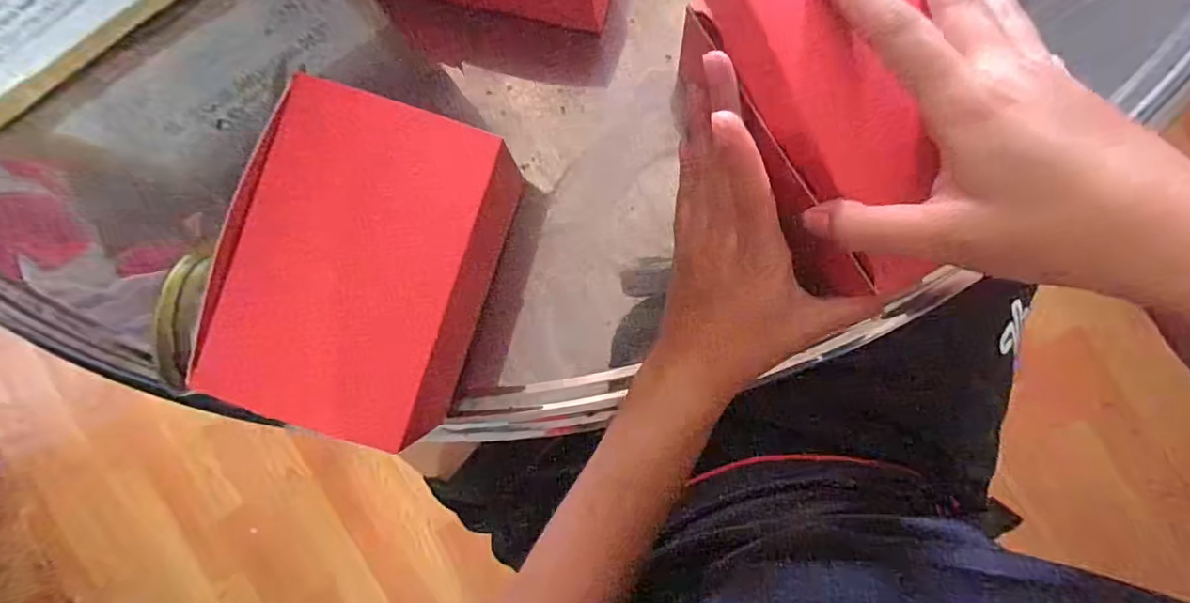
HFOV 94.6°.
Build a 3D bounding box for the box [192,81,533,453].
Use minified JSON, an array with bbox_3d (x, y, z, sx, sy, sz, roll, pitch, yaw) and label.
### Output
[{"bbox_3d":[-0.109,-0.018,0.270,0.105,0.073,0.145,18,93,5],"label":"box"}]

